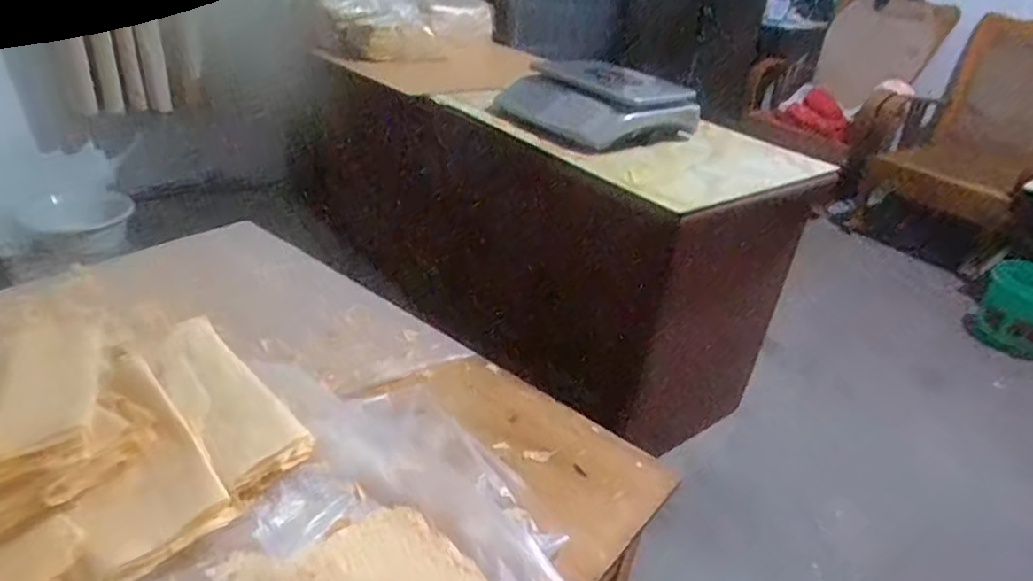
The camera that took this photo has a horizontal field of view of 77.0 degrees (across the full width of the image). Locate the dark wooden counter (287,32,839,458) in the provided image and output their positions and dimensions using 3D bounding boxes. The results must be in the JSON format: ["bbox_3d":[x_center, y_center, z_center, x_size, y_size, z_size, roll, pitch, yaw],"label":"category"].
[{"bbox_3d":[-0.045,-0.231,1.827,0.546,0.698,1.485,-21,40,-38],"label":"dark wooden counter"}]

